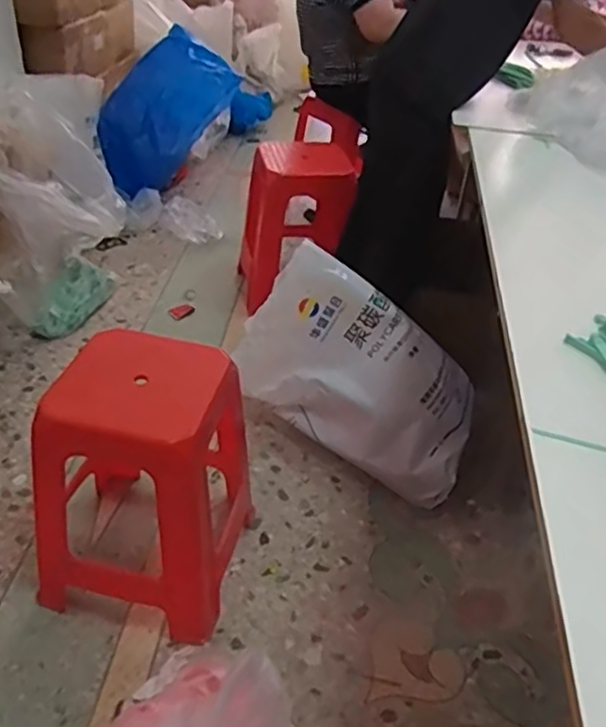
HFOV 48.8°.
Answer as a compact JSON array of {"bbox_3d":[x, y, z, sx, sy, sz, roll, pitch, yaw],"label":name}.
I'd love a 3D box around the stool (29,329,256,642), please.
[{"bbox_3d":[-0.288,0.218,1.257,0.339,0.470,0.339,9,38,5],"label":"stool"}]

